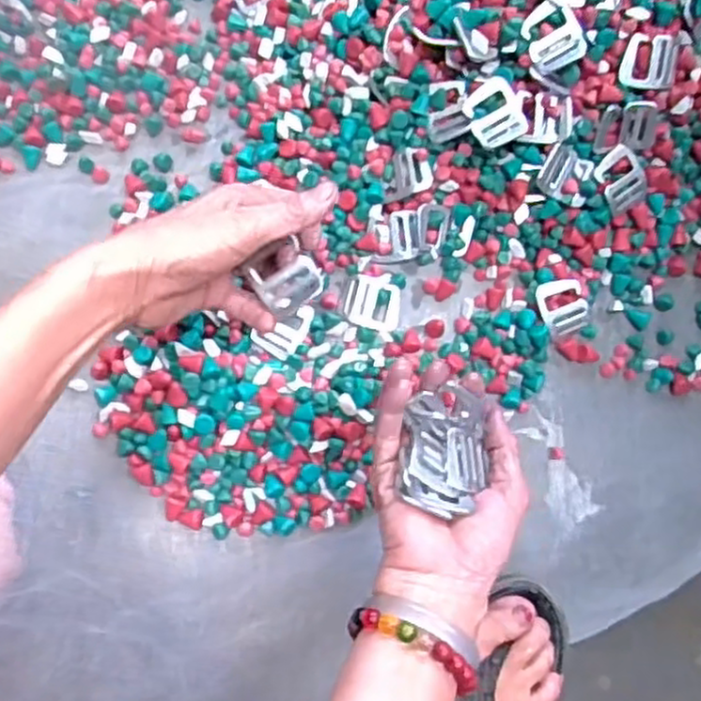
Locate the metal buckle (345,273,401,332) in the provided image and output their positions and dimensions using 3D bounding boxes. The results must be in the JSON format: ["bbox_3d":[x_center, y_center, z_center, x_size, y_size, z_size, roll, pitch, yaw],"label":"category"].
[{"bbox_3d":[0.017,-0.036,0.558,0.041,0.005,0.036,13,81,-3],"label":"metal buckle"}]

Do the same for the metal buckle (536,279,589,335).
[{"bbox_3d":[0.159,-0.032,0.557,0.036,0.006,0.040,-19,100,-6],"label":"metal buckle"}]

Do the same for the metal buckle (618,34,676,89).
[{"bbox_3d":[0.215,-0.207,0.537,0.042,0.005,0.037,-2,102,-11],"label":"metal buckle"}]

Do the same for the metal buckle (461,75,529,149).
[{"bbox_3d":[0.103,-0.170,0.537,0.038,0.005,0.045,-26,95,5],"label":"metal buckle"}]

